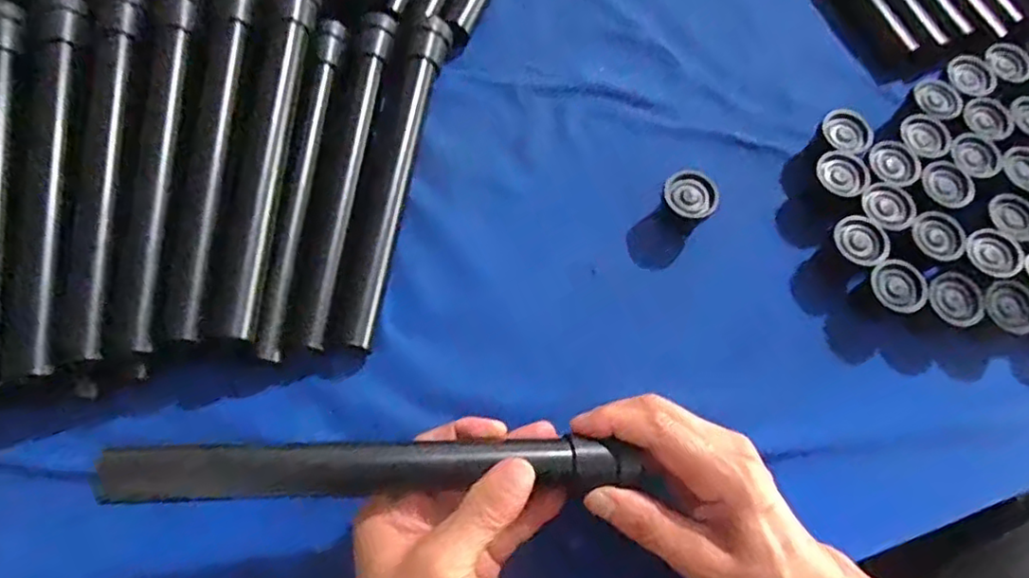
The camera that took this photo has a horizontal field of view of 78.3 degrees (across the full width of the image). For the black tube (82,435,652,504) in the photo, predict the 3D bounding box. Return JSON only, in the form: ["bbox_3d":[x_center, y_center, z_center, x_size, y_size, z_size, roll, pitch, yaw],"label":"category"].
[{"bbox_3d":[-0.060,0.085,0.303,0.243,0.020,0.023,1,68,-10],"label":"black tube"}]

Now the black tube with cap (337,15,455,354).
[{"bbox_3d":[-0.079,-0.078,0.427,0.024,0.026,0.245,10,68,2],"label":"black tube with cap"}]

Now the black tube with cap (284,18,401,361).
[{"bbox_3d":[-0.112,-0.079,0.424,0.024,0.024,0.247,7,68,0],"label":"black tube with cap"}]

